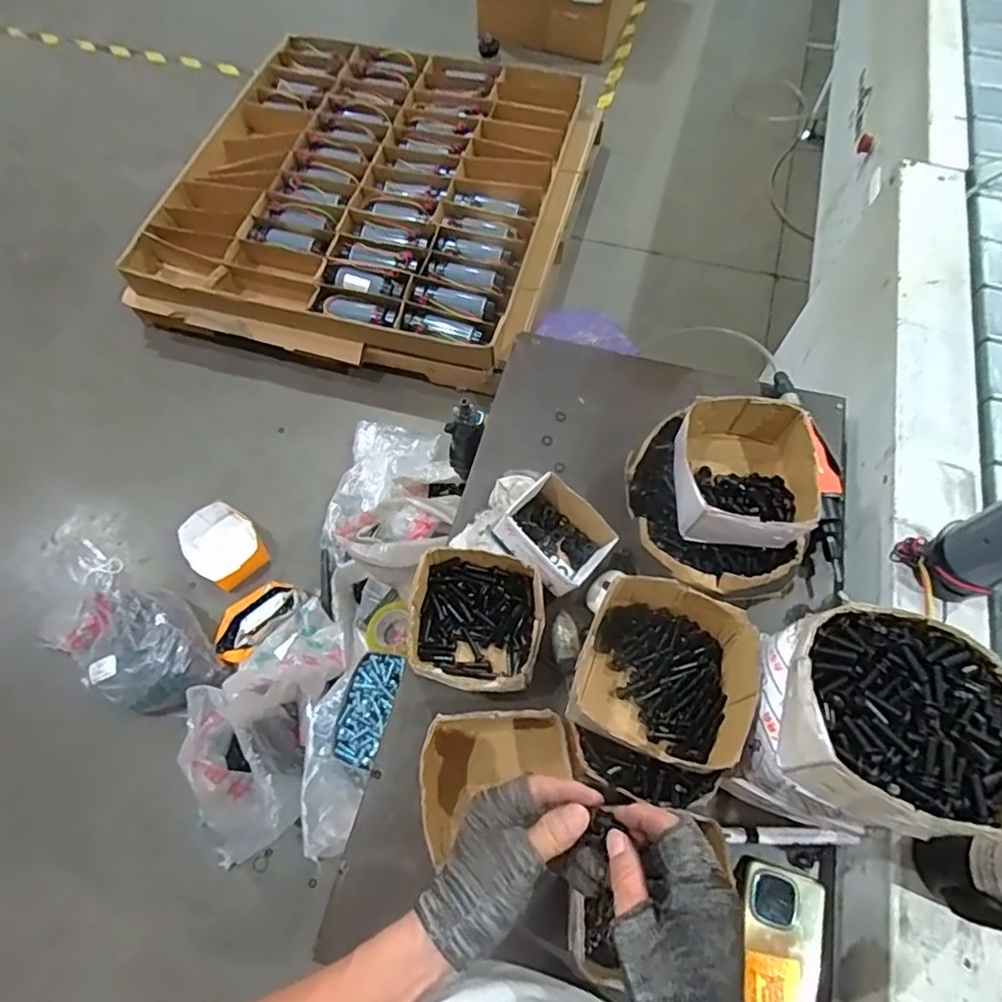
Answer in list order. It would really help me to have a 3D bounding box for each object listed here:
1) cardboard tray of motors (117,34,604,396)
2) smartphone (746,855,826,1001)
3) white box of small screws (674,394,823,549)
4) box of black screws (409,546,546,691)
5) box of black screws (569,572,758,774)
[{"bbox_3d":[-0.351,-0.879,1.735,1.097,0.184,1.090,13,66,6],"label":"cardboard tray of motors"},{"bbox_3d":[0.265,0.440,0.561,0.071,0.015,0.166,12,66,6],"label":"smartphone"},{"bbox_3d":[0.272,-0.031,0.679,0.136,0.080,0.155,5,65,3],"label":"white box of small screws"},{"bbox_3d":[-0.027,0.137,0.677,0.144,0.069,0.151,5,65,2],"label":"box of black screws"},{"bbox_3d":[0.154,0.163,0.572,0.151,0.079,0.159,17,66,8],"label":"box of black screws"}]

